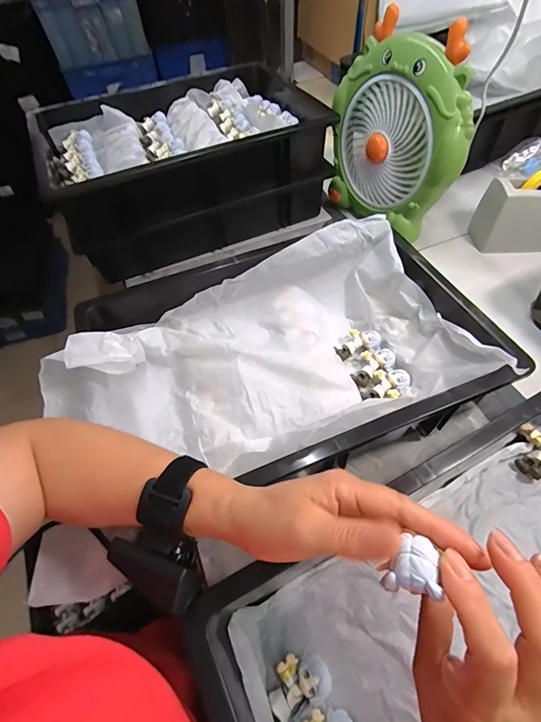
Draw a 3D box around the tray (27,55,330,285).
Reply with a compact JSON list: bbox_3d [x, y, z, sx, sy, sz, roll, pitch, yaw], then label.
[{"bbox_3d":[-0.177,-0.393,0.740,0.477,0.187,0.439,-20,54,-9],"label":"tray"}]

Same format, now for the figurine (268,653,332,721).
[{"bbox_3d":[0.022,0.261,0.297,0.052,0.022,0.038,-31,57,-17],"label":"figurine"}]

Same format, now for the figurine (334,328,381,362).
[{"bbox_3d":[0.114,-0.025,0.500,0.064,0.019,0.032,-18,54,-8],"label":"figurine"}]

